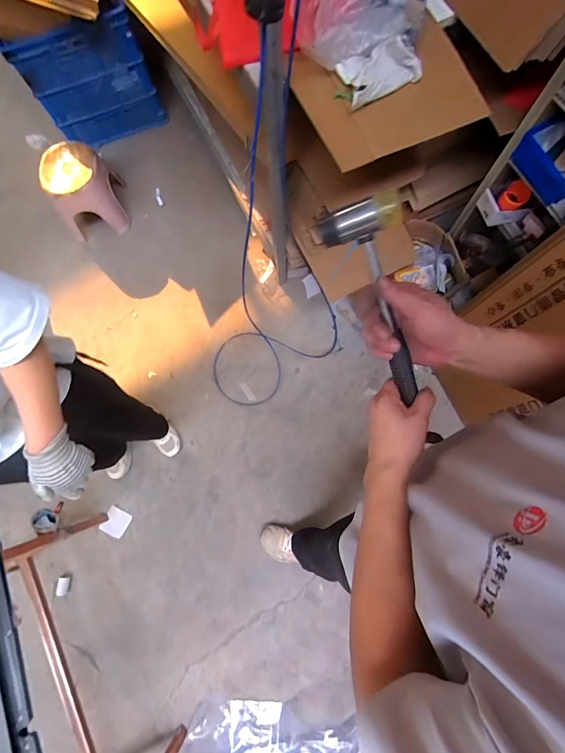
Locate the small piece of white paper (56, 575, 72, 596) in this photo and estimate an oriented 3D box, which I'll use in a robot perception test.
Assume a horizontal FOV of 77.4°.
[{"bbox_3d":[-0.856,0.814,1.375,0.046,0.045,0.058,5,77,2],"label":"small piece of white paper"}]

